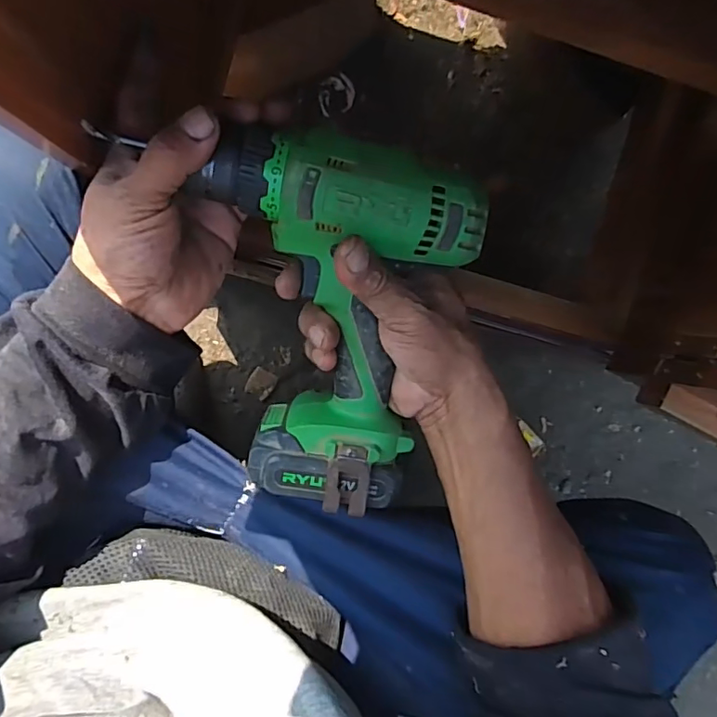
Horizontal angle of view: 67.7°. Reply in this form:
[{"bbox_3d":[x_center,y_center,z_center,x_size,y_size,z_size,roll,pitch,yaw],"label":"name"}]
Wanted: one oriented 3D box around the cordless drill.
[{"bbox_3d":[-0.011,-0.017,0.308,0.135,0.056,0.203,3,108,-4],"label":"cordless drill"}]

